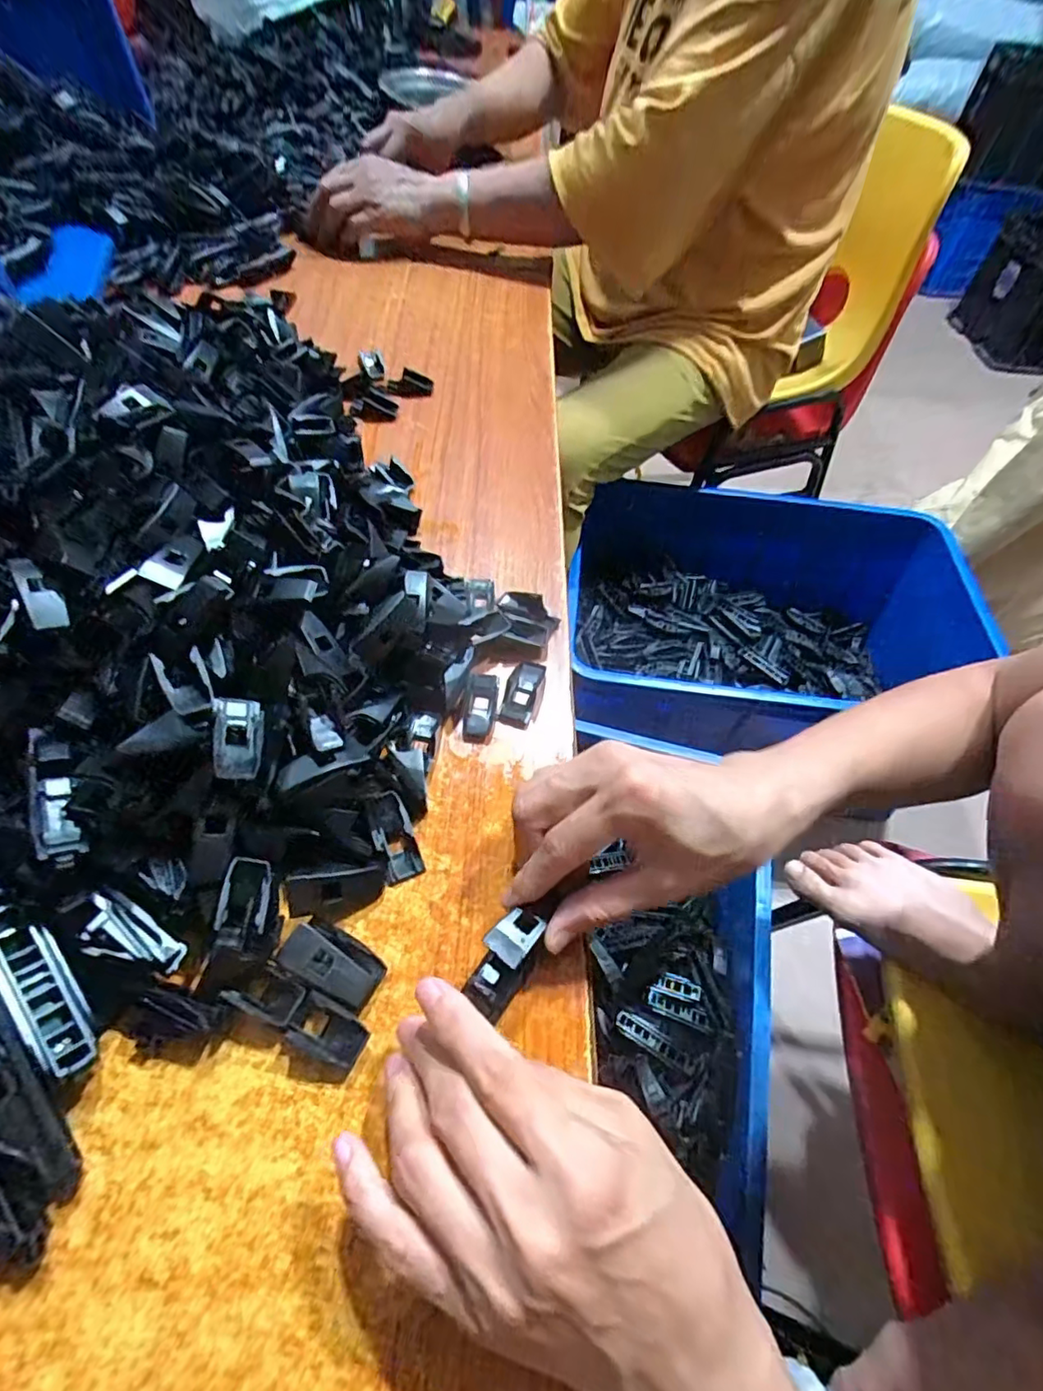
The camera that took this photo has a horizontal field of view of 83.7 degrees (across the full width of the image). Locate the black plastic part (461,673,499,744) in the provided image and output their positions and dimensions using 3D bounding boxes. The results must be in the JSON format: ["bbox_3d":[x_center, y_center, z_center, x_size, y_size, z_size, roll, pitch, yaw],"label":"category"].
[{"bbox_3d":[-0.023,0.006,0.330,0.018,0.006,0.044,4,55,-1],"label":"black plastic part"}]

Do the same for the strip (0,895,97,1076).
[{"bbox_3d":[-0.185,0.108,0.221,0.019,0.004,0.073,-27,78,-46],"label":"strip"}]

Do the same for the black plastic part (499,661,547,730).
[{"bbox_3d":[0.000,-0.002,0.337,0.018,0.006,0.044,15,56,7],"label":"black plastic part"}]

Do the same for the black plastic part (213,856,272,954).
[{"bbox_3d":[-0.112,0.082,0.236,0.017,0.010,0.032,5,55,-1],"label":"black plastic part"}]

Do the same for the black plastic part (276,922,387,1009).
[{"bbox_3d":[-0.079,0.113,0.246,0.040,0.016,0.022,24,57,12],"label":"black plastic part"}]

